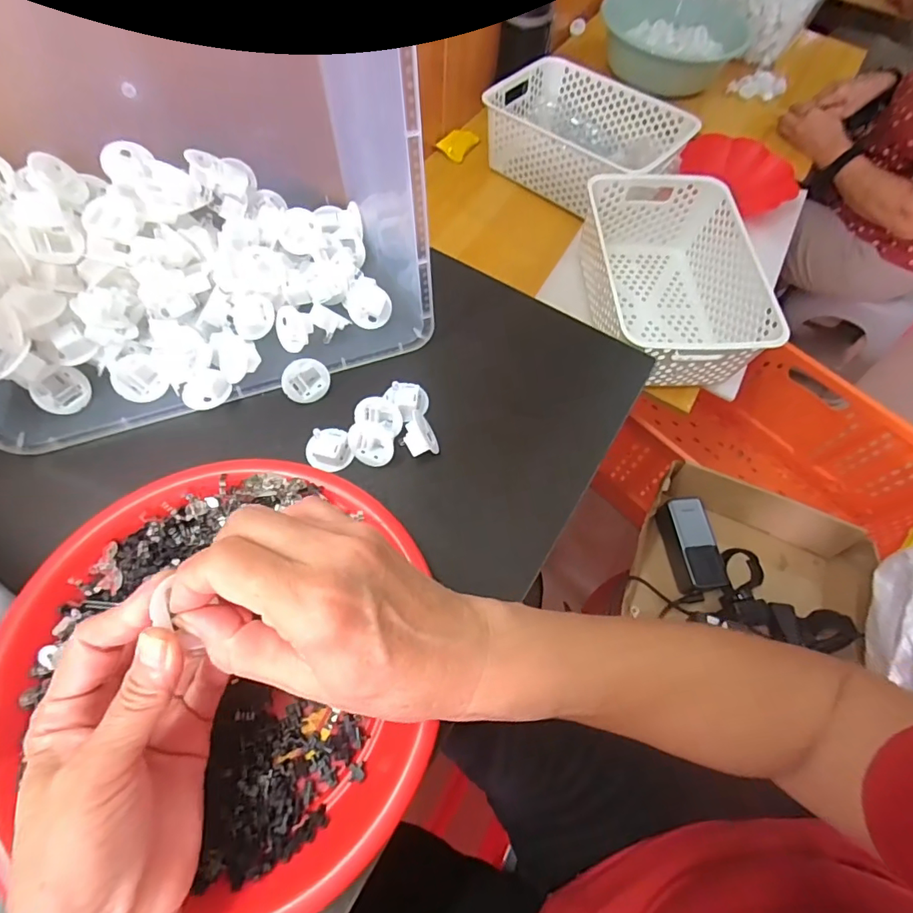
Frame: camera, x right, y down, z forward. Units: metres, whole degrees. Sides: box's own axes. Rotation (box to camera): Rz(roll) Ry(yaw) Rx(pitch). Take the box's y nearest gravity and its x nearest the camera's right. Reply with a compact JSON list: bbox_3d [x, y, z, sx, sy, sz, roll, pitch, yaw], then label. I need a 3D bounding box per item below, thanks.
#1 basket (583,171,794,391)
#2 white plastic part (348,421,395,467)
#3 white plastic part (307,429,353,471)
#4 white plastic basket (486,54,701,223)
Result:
[{"bbox_3d":[0.298,-0.250,0.704,0.205,0.112,0.313,-1,64,-4],"label":"basket"},{"bbox_3d":[-0.058,-0.009,0.337,0.033,0.011,0.029,16,95,7],"label":"white plastic part"},{"bbox_3d":[-0.088,-0.005,0.338,0.030,0.013,0.030,1,64,-3],"label":"white plastic part"},{"bbox_3d":[0.216,-0.542,0.851,0.316,0.107,0.220,36,67,13],"label":"white plastic basket"}]

